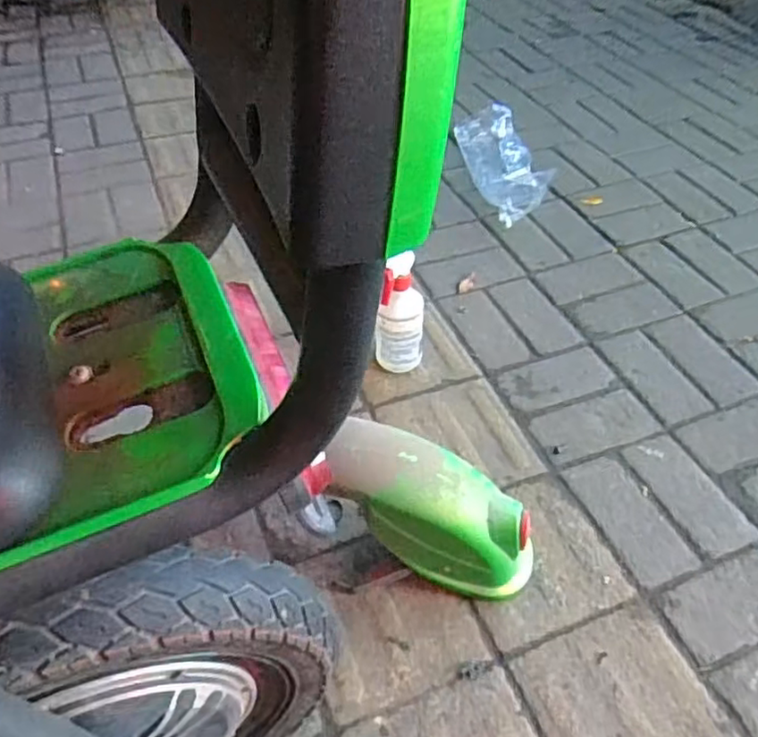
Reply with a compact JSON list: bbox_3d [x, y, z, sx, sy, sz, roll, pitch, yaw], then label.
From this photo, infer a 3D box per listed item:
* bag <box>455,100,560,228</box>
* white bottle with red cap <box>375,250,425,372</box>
[{"bbox_3d":[0.268,-0.484,1.480,0.138,0.071,0.470,-7,47,-7],"label":"bag"},{"bbox_3d":[0.031,-0.069,0.980,0.073,0.214,0.067,2,47,1],"label":"white bottle with red cap"}]

